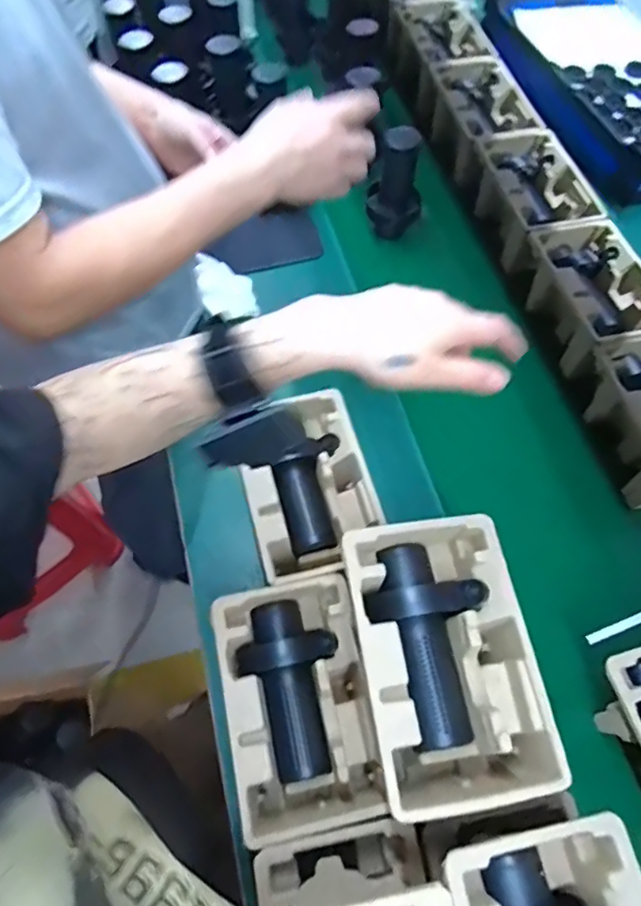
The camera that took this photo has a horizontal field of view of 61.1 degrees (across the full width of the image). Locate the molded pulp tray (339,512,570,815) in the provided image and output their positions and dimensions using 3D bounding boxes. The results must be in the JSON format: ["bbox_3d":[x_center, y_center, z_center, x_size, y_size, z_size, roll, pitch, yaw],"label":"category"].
[{"bbox_3d":[0.109,0.184,0.493,0.153,0.101,0.226,-8,64,-5],"label":"molded pulp tray"}]

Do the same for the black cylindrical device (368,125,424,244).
[{"bbox_3d":[0.127,-0.439,0.924,0.093,0.199,0.066,7,63,3],"label":"black cylindrical device"}]

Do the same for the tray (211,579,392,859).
[{"bbox_3d":[-0.025,0.263,0.575,0.143,0.104,0.229,-11,64,-7],"label":"tray"}]

